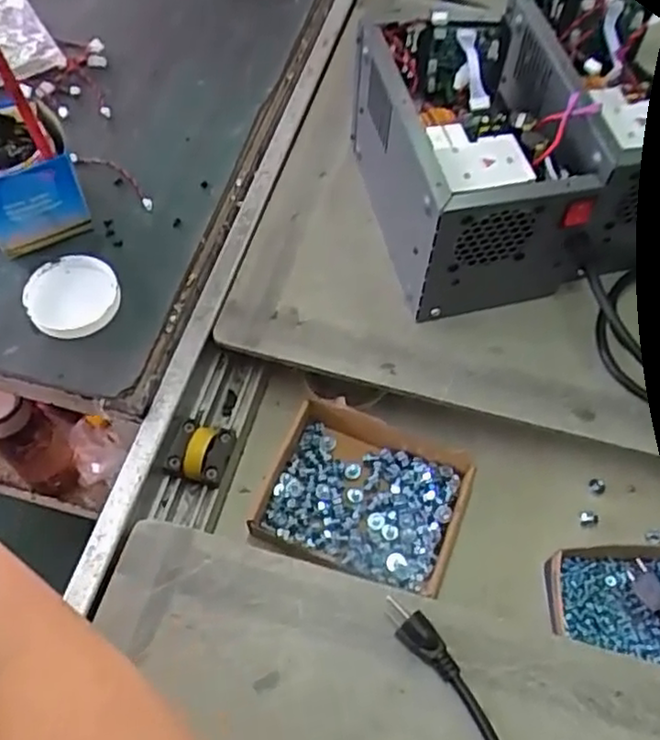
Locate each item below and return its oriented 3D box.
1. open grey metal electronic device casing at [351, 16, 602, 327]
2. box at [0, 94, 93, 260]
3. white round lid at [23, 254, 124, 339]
[{"bbox_3d":[0.129,-0.200,0.671,0.157,0.154,0.250,-11,60,-7],"label":"open grey metal electronic device casing"},{"bbox_3d":[-0.301,-0.187,0.677,0.099,0.109,0.100,-24,62,-14],"label":"box"},{"bbox_3d":[-0.247,-0.071,0.660,0.084,0.017,0.080,0,59,-1],"label":"white round lid"}]

